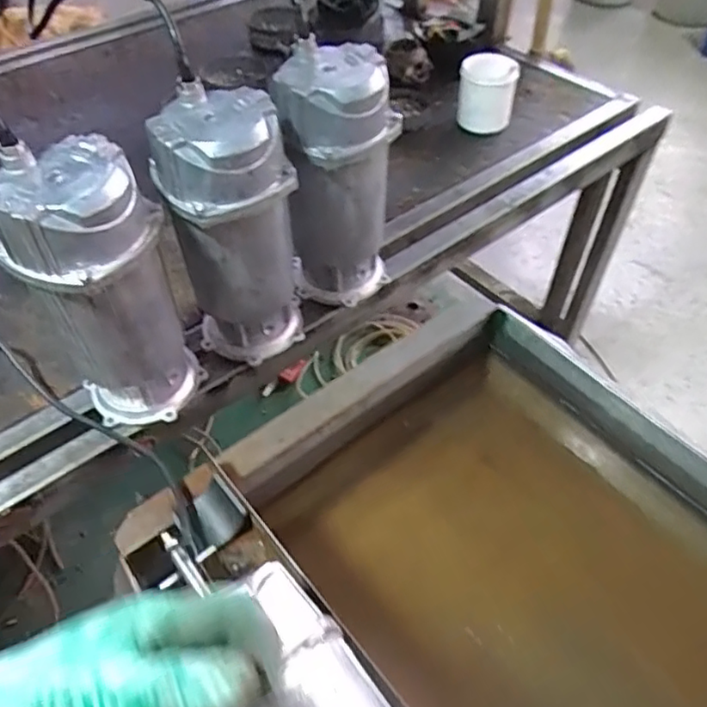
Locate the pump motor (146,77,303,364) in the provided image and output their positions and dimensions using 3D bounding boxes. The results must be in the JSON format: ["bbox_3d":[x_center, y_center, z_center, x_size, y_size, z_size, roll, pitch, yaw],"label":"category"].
[{"bbox_3d":[-0.128,-0.126,0.686,0.135,0.292,0.109,-16,51,-12],"label":"pump motor"}]

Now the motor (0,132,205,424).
[{"bbox_3d":[-0.244,-0.056,0.627,0.116,0.295,0.122,-1,50,1],"label":"motor"}]

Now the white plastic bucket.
[{"bbox_3d":[0.233,-0.456,1.072,0.095,0.114,0.089,-1,50,1],"label":"white plastic bucket"}]

